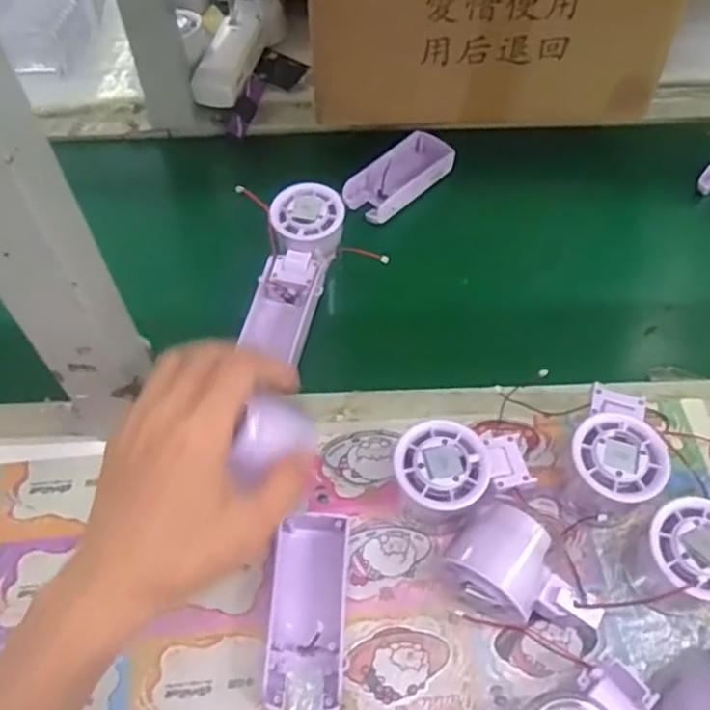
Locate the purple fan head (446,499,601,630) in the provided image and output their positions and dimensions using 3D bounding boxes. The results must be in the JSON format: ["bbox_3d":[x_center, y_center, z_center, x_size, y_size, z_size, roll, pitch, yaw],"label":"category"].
[{"bbox_3d":[0.100,0.129,0.410,0.084,0.057,0.061,34,63,19],"label":"purple fan head"}]

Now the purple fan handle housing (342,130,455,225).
[{"bbox_3d":[0.042,-0.164,0.638,0.052,0.027,0.113,37,64,20],"label":"purple fan handle housing"}]

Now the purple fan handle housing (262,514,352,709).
[{"bbox_3d":[-0.026,0.153,0.417,0.044,0.025,0.107,3,58,1],"label":"purple fan handle housing"}]

